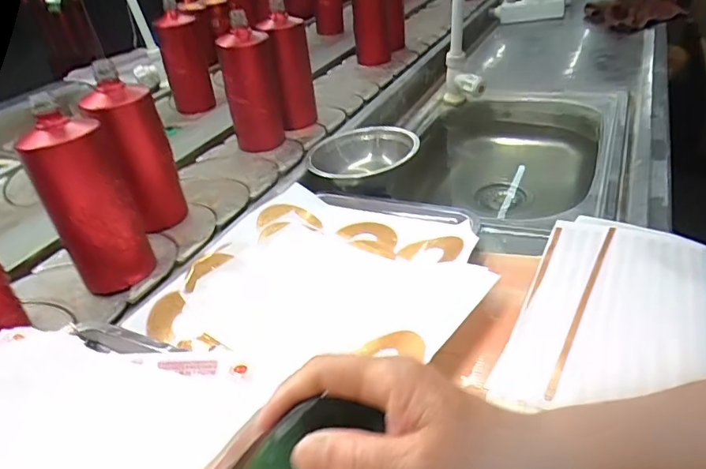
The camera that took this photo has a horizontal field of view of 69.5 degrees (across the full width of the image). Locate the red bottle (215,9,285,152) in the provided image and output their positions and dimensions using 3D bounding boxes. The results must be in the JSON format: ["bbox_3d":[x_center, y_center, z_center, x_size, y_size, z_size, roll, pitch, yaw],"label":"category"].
[{"bbox_3d":[-0.170,-0.248,0.851,0.086,0.192,0.074,-12,36,-11],"label":"red bottle"}]

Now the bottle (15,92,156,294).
[{"bbox_3d":[-0.283,-0.031,0.553,0.065,0.197,0.077,12,39,22],"label":"bottle"}]

